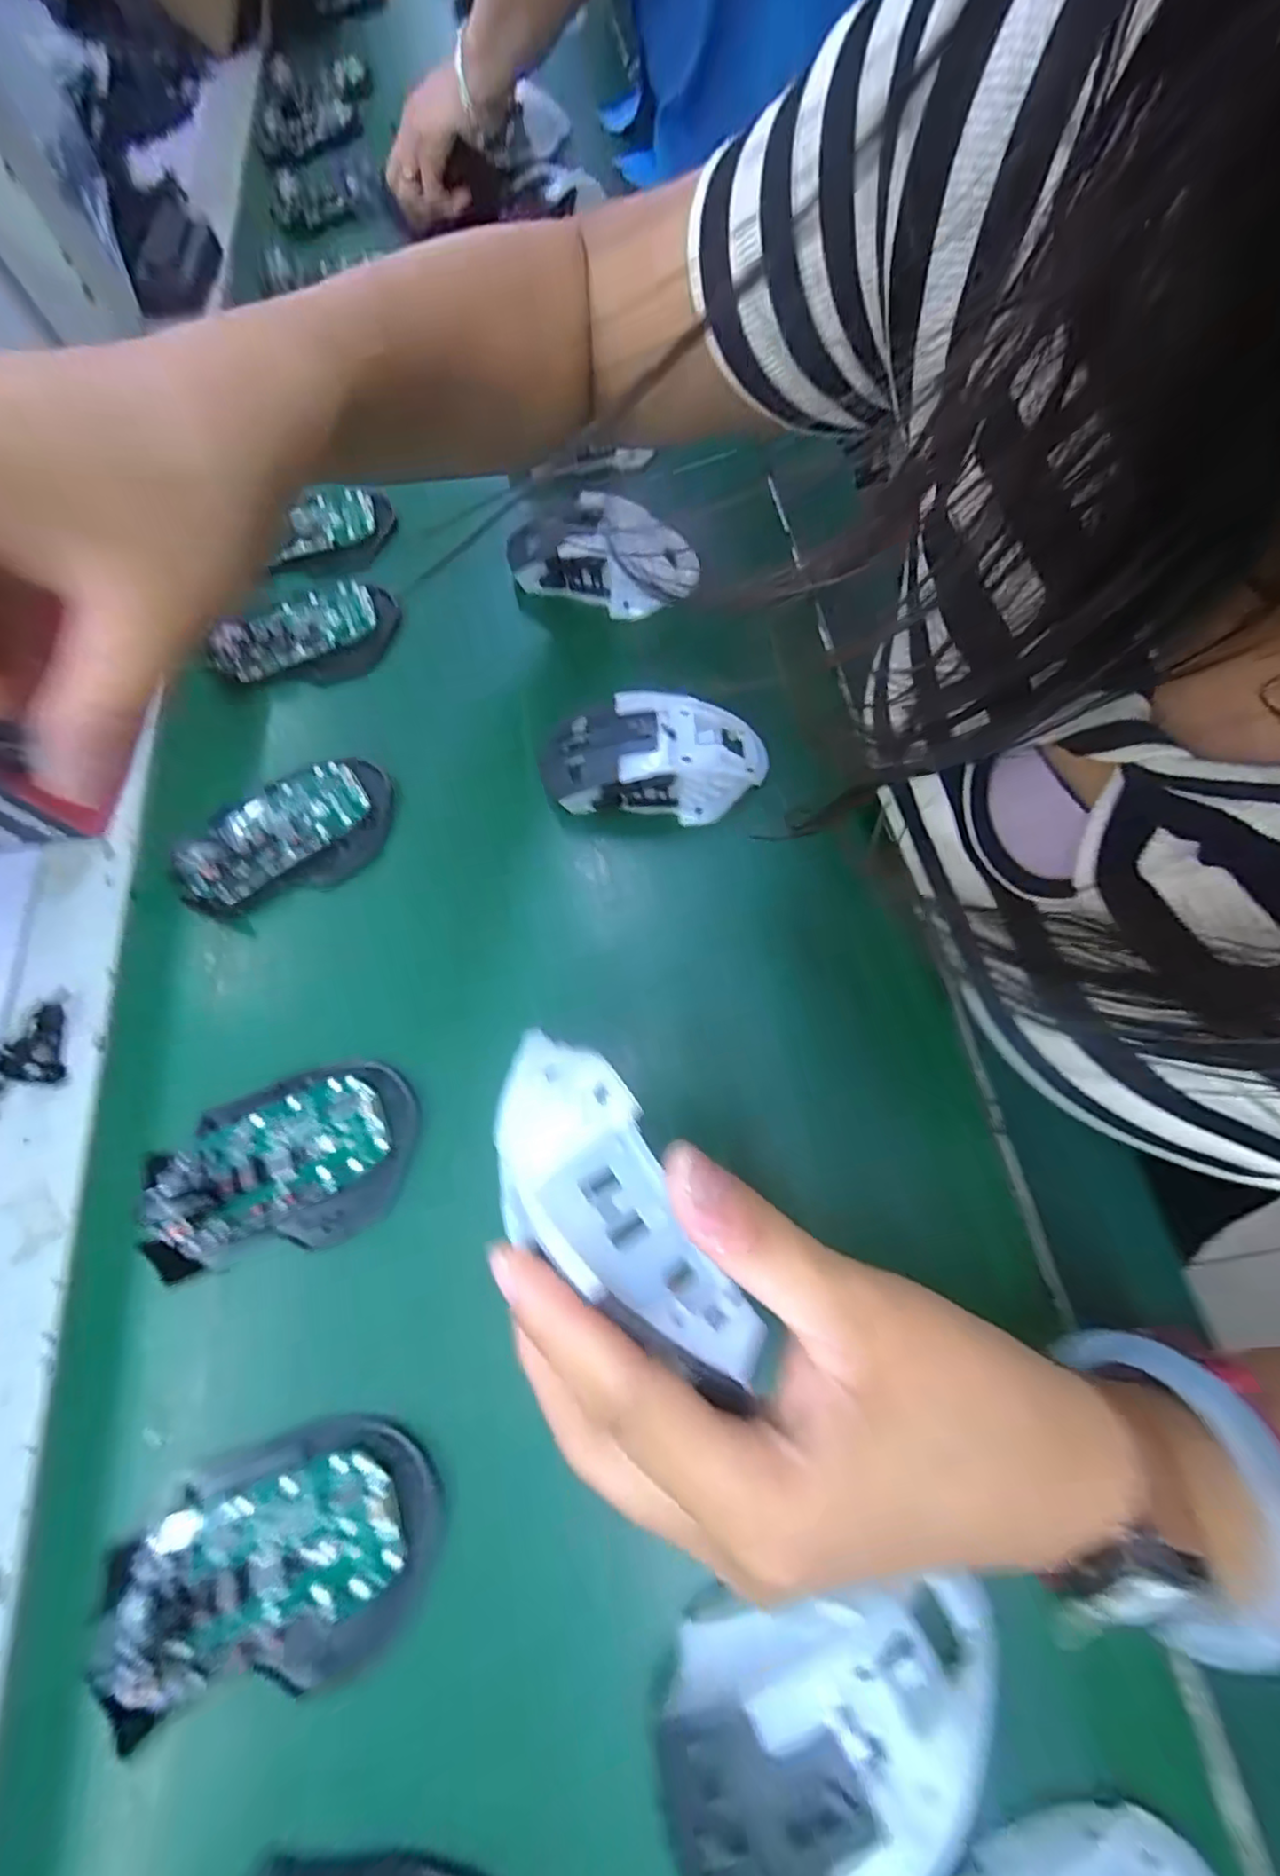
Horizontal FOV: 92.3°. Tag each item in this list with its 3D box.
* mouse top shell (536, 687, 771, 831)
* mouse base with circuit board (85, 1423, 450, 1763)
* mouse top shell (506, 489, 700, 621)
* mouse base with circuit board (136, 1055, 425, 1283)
[{"bbox_3d":[0.006,-0.094,0.317,0.112,0.032,0.052,3,69,4],"label":"mouse top shell"},{"bbox_3d":[-0.130,0.223,0.218,0.112,0.019,0.072,-18,69,-4],"label":"mouse base with circuit board"},{"bbox_3d":[-0.022,-0.233,0.373,0.109,0.035,0.053,19,73,8],"label":"mouse top shell"},{"bbox_3d":[-0.157,0.095,0.265,0.109,0.026,0.074,-14,69,-2],"label":"mouse base with circuit board"}]

